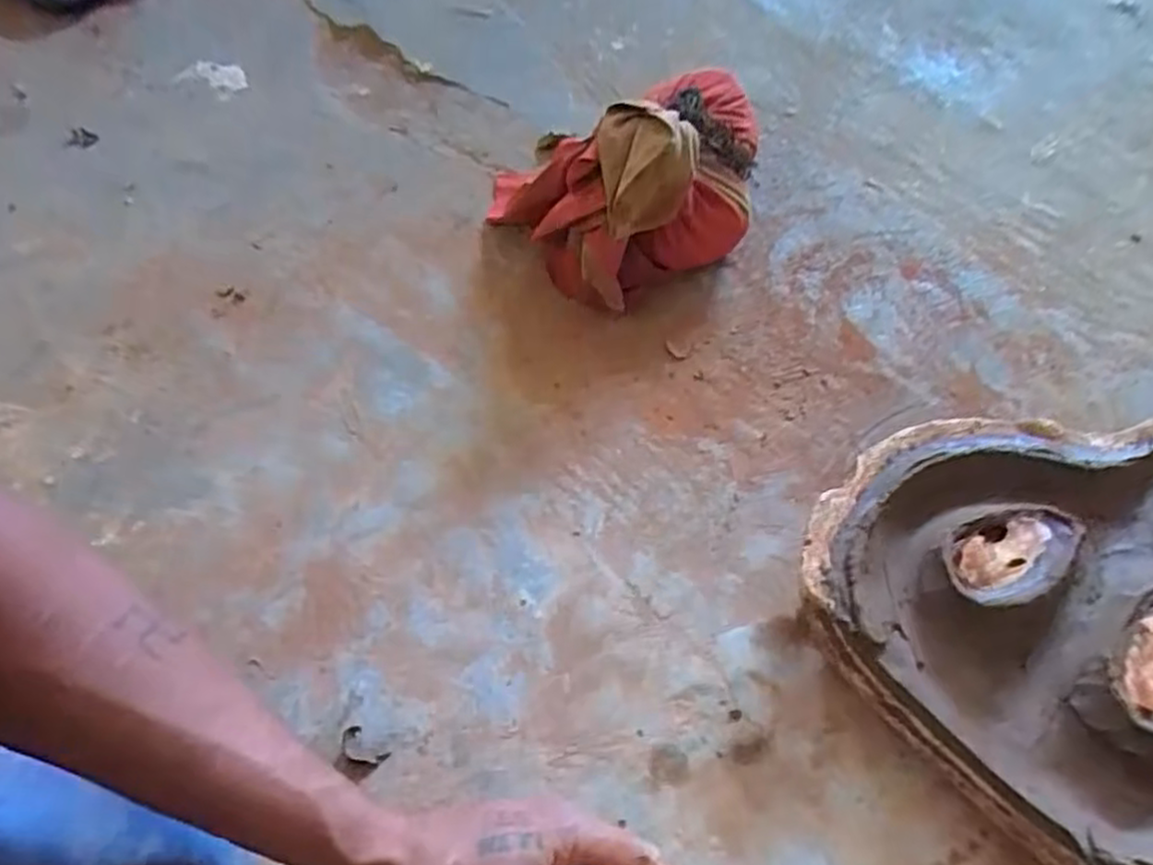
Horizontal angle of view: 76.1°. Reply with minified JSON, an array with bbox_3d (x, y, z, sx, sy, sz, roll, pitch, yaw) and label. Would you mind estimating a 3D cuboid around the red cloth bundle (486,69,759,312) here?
[{"bbox_3d":[0.032,-0.210,0.598,0.220,0.123,0.178,3,60,4],"label":"red cloth bundle"}]

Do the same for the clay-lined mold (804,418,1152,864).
[{"bbox_3d":[0.297,0.102,0.440,0.254,0.064,0.279,-39,67,-19],"label":"clay-lined mold"}]

